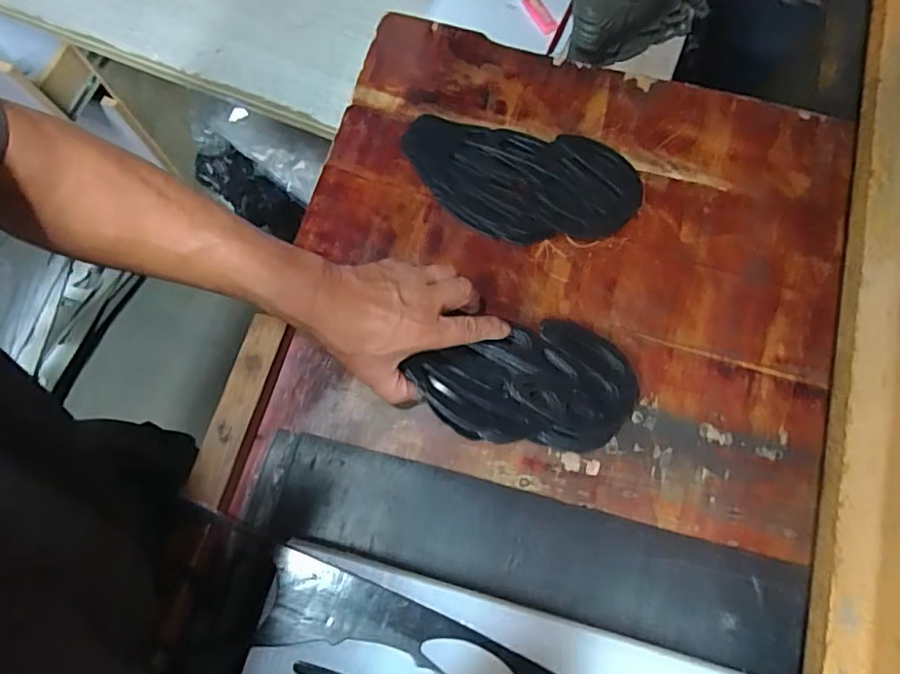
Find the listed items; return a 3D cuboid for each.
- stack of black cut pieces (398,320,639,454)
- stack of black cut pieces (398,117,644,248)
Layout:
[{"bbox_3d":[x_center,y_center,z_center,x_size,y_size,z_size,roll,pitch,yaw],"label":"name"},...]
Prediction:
[{"bbox_3d":[0.065,0.046,0.497,0.186,0.032,0.107,-6,74,-1],"label":"stack of black cut pieces"},{"bbox_3d":[0.067,-0.154,0.561,0.233,0.017,0.118,11,75,4],"label":"stack of black cut pieces"}]

